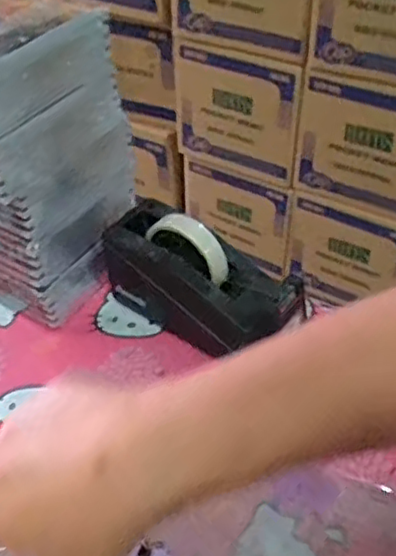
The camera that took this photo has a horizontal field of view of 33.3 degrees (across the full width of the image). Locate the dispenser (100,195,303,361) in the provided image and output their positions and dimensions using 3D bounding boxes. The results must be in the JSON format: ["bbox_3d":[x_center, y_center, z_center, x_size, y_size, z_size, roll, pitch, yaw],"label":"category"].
[{"bbox_3d":[0.000,0.002,0.635,0.209,0.110,0.068,28,53,28],"label":"dispenser"}]

